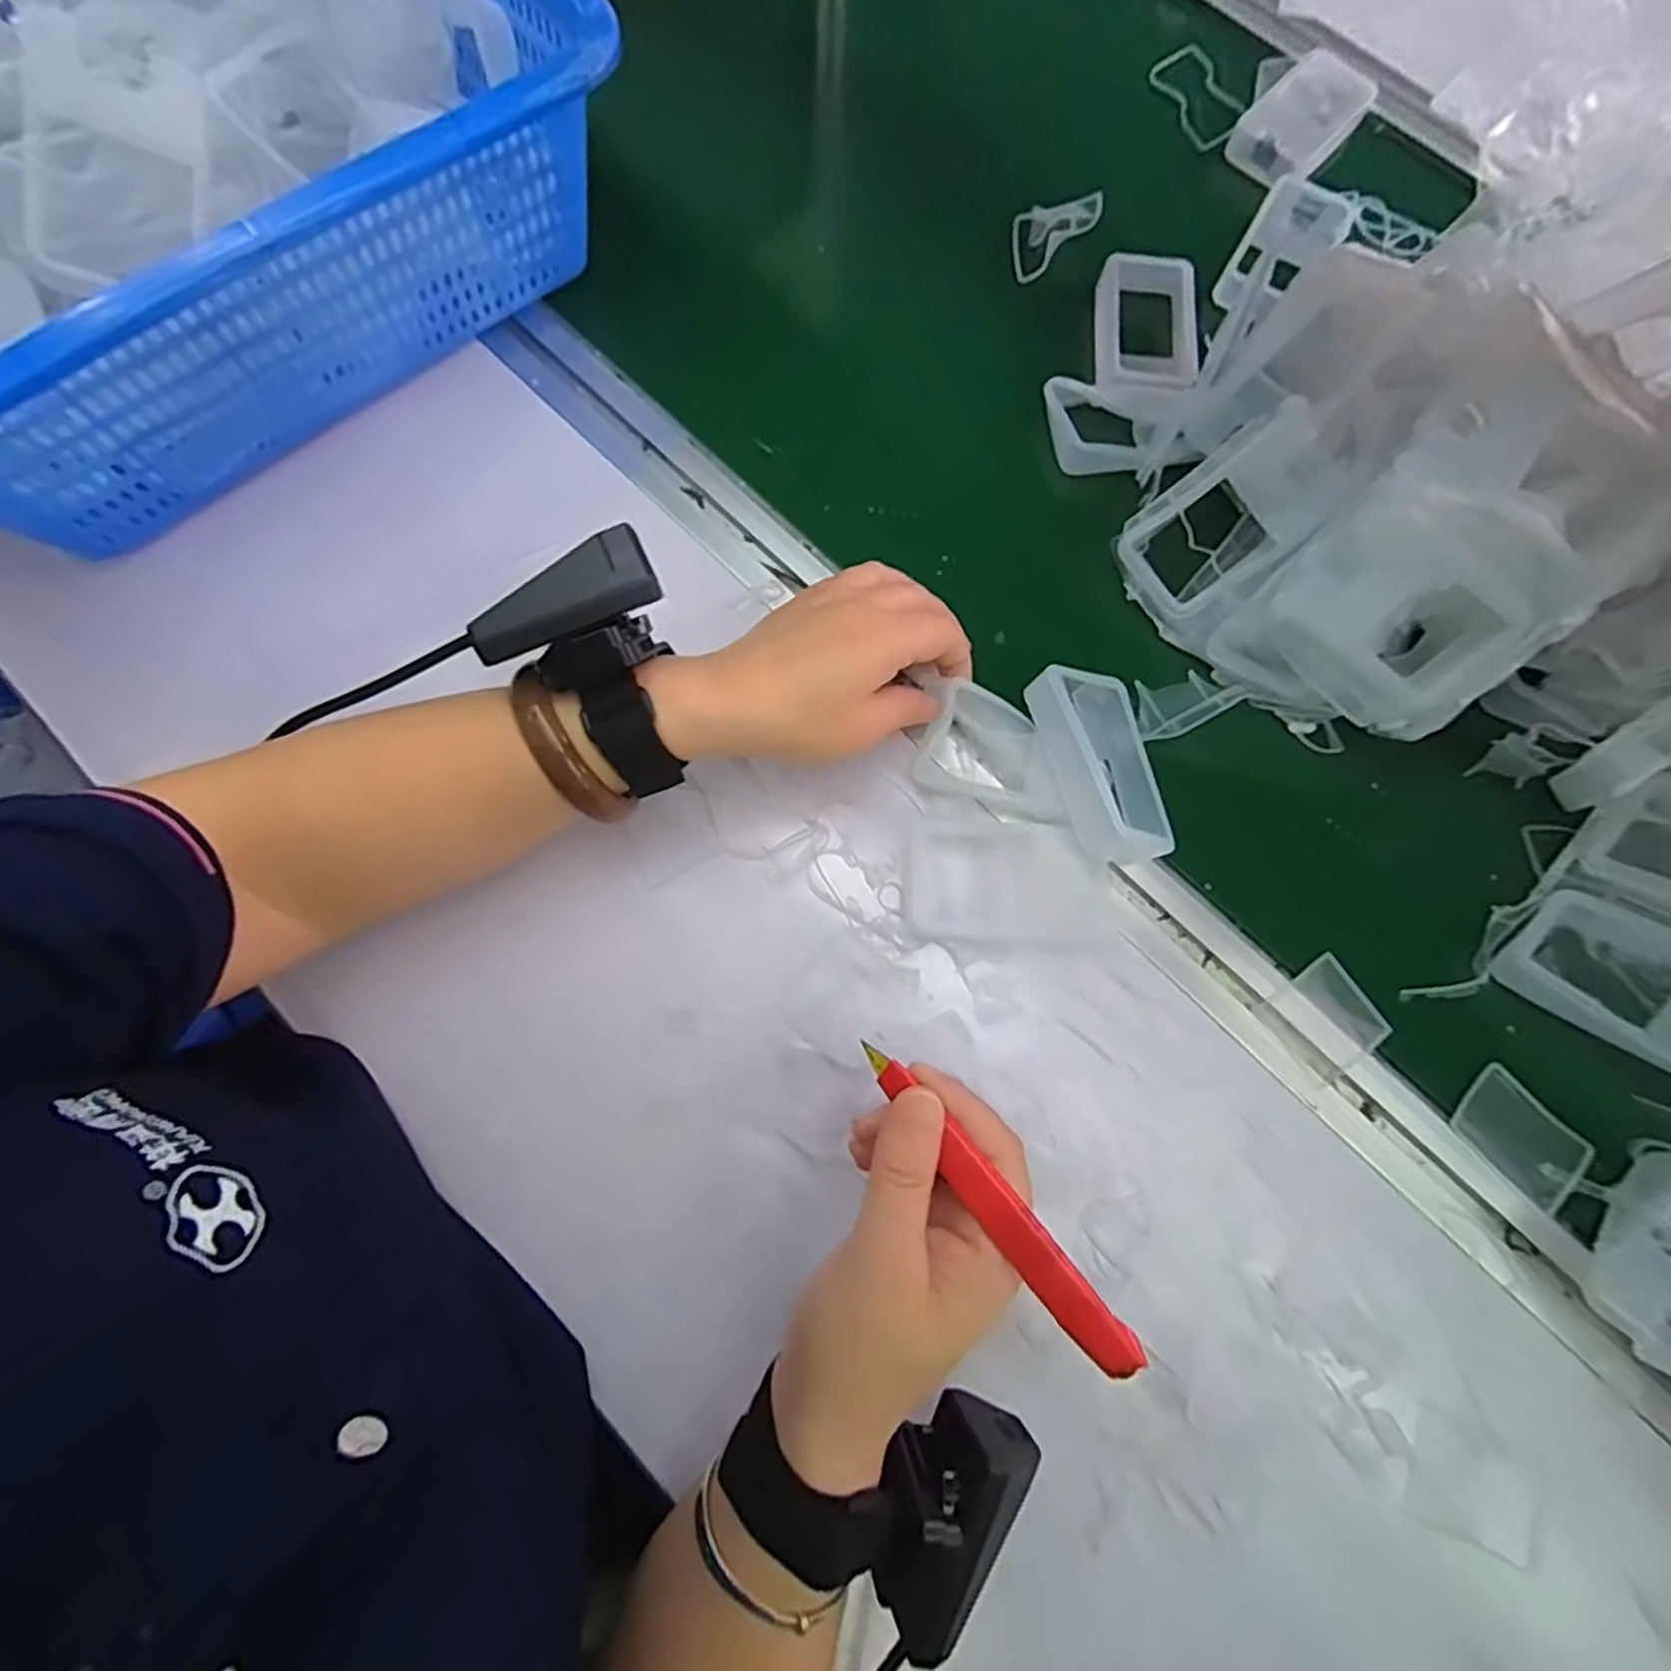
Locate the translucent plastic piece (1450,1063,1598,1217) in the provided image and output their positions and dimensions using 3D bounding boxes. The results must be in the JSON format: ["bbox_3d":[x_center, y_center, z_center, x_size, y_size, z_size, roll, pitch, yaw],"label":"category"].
[{"bbox_3d":[0.316,0.139,0.343,0.042,0.005,0.052,-41,79,-10],"label":"translucent plastic piece"}]

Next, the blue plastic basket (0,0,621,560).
[{"bbox_3d":[-0.329,-0.331,0.376,0.374,0.142,0.307,-40,79,-10],"label":"blue plastic basket"}]

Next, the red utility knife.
[{"bbox_3d":[0.047,0.112,0.235,0.014,0.010,0.116,-38,62,-10],"label":"red utility knife"}]

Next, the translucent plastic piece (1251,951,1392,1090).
[{"bbox_3d":[0.230,0.087,0.351,0.051,0.005,0.046,-29,81,-12],"label":"translucent plastic piece"}]

